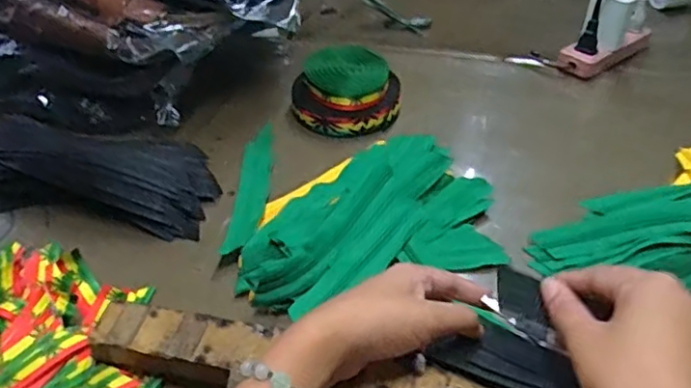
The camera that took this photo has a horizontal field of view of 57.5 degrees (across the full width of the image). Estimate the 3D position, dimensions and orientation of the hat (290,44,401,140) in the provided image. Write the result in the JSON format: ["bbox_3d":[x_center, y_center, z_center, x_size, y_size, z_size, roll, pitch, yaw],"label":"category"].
[{"bbox_3d":[0.001,-0.107,0.660,0.114,0.055,0.092,-7,41,-5],"label":"hat"}]

